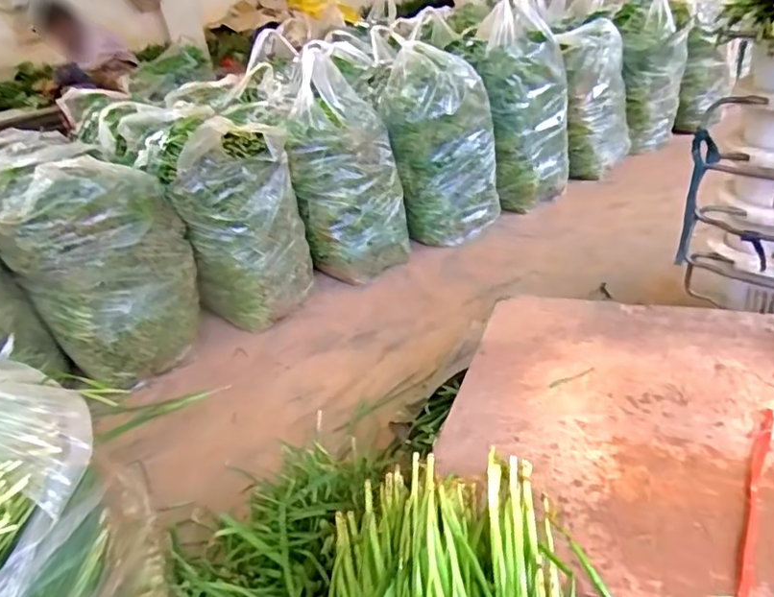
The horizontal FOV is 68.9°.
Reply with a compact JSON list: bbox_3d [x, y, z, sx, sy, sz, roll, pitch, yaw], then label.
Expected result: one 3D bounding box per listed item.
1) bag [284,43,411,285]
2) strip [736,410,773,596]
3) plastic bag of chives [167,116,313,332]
[{"bbox_3d":[-0.103,-0.347,1.594,0.278,0.577,0.233,-5,30,4],"label":"bag"},{"bbox_3d":[0.276,0.187,0.431,0.012,0.004,0.323,13,36,32],"label":"strip"},{"bbox_3d":[-0.364,-0.186,1.429,0.223,0.483,0.253,5,32,22],"label":"plastic bag of chives"}]

